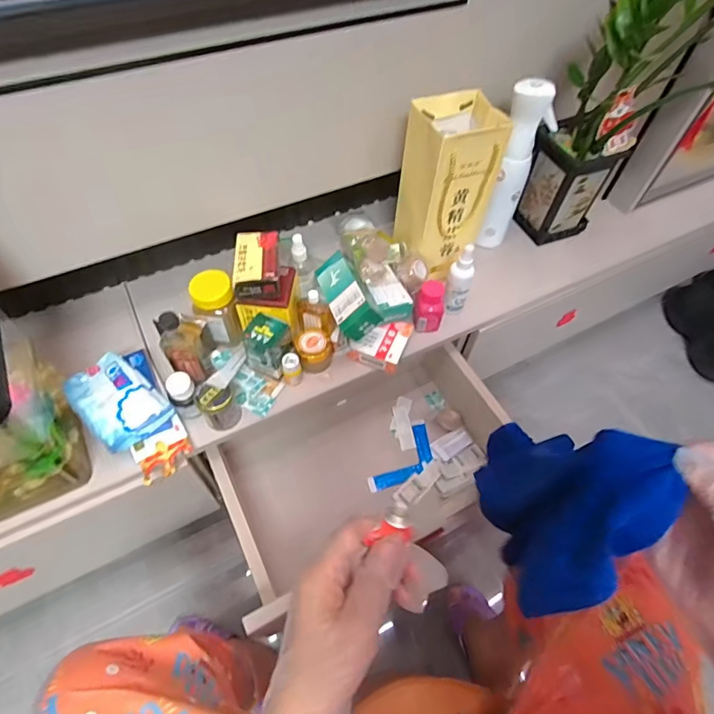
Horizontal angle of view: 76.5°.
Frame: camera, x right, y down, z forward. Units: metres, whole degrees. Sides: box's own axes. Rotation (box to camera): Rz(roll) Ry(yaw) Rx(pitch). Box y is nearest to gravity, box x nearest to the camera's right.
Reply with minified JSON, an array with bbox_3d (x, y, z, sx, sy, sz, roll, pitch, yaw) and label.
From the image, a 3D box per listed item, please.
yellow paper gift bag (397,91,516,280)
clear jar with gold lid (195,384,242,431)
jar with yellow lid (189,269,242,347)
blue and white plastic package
[{"bbox_3d":[0.137,-0.256,0.703,0.116,0.238,0.104,-20,60,-15],"label":"yellow paper gift bag"},{"bbox_3d":[-0.187,0.070,0.619,0.049,0.071,0.041,-24,61,-17],"label":"clear jar with gold lid"},{"bbox_3d":[-0.203,-0.067,0.660,0.056,0.105,0.052,1,56,-2],"label":"jar with yellow lid"},{"bbox_3d":[-0.322,0.055,0.605,0.138,0.029,0.088,39,63,21],"label":"blue and white plastic package"}]

